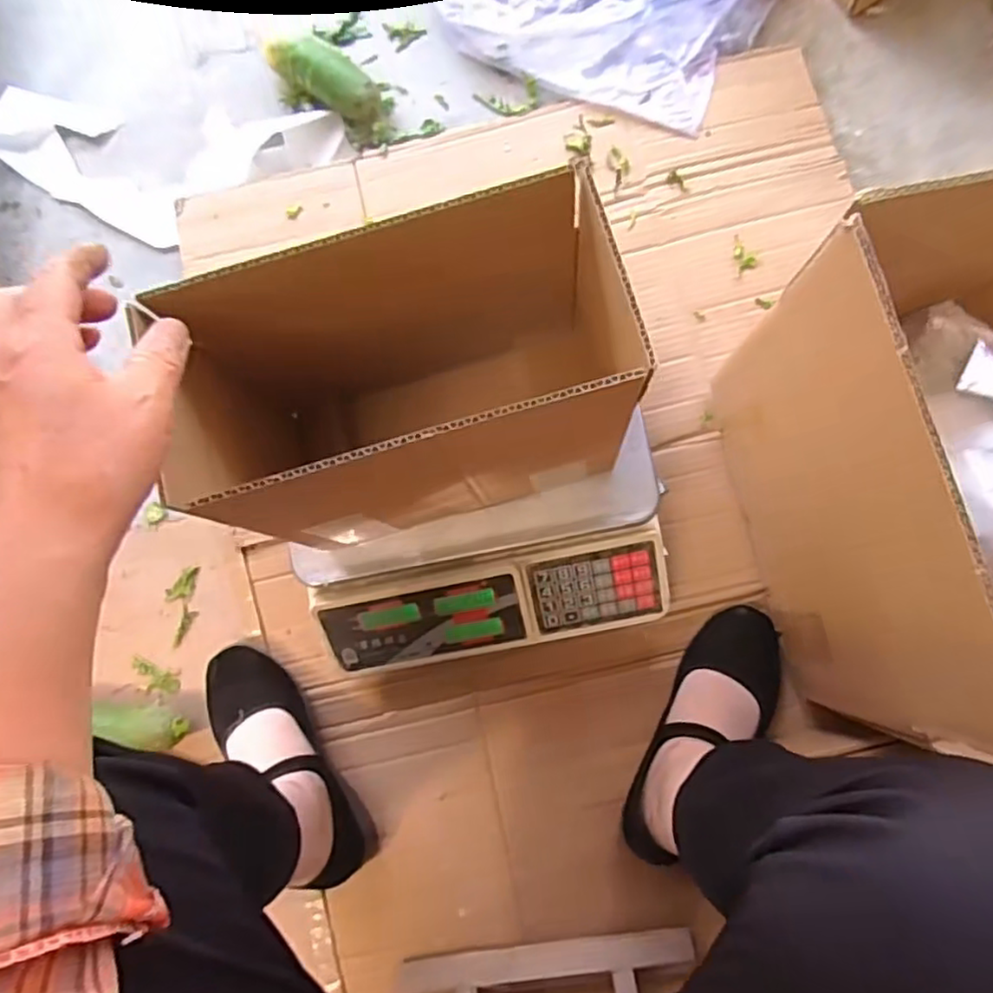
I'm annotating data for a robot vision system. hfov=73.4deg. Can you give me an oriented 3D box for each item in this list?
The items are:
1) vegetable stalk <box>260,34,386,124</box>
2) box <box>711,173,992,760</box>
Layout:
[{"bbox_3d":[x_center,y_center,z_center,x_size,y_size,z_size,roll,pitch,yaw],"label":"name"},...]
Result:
[{"bbox_3d":[-0.191,-0.464,0.732,0.145,0.060,0.048,31,85,8],"label":"vegetable stalk"},{"bbox_3d":[0.347,0.001,0.486,0.226,0.281,0.344,-14,81,2],"label":"box"}]

